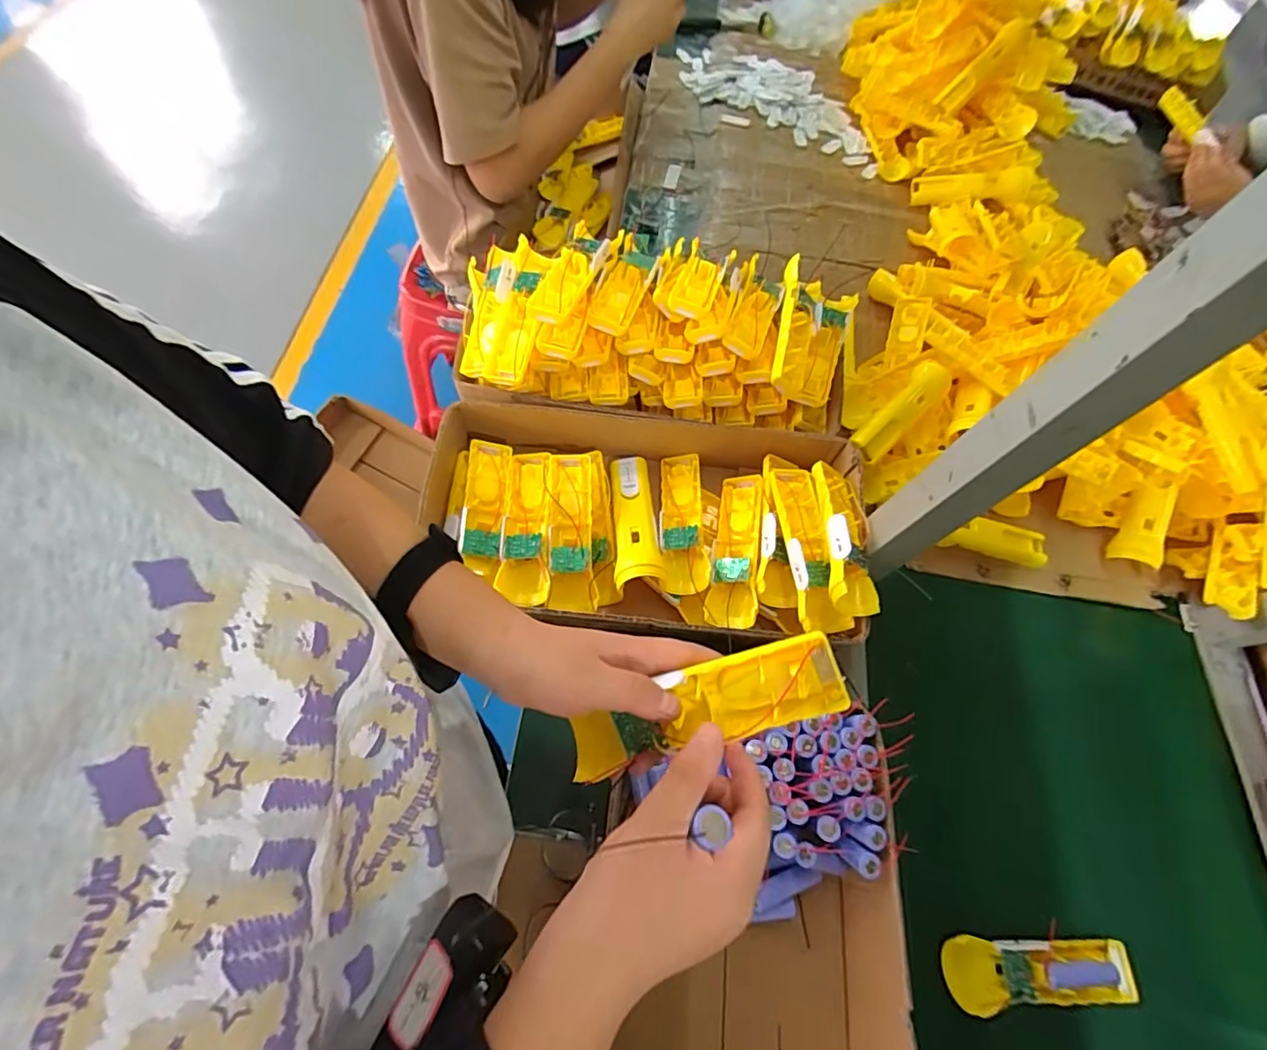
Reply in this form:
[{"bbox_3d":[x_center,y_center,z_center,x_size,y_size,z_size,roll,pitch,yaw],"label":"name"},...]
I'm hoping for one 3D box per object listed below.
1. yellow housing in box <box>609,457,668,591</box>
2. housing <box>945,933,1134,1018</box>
[{"bbox_3d":[0.001,-0.009,0.577,0.046,0.023,0.162,-3,50,-3],"label":"yellow housing in box"},{"bbox_3d":[0.345,0.379,0.470,0.170,0.026,0.048,2,66,-1],"label":"housing"}]

